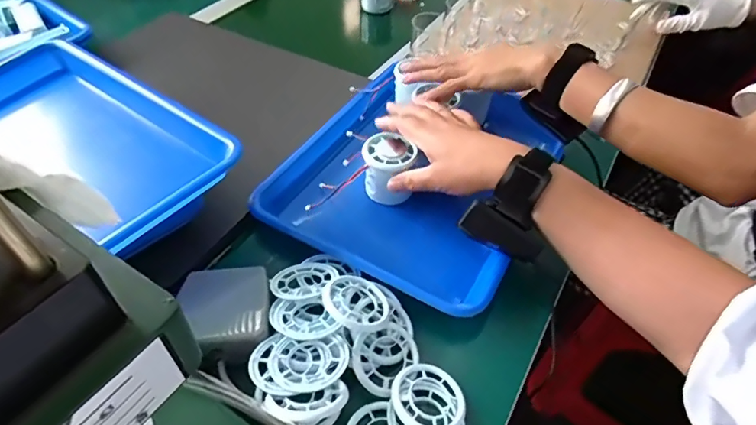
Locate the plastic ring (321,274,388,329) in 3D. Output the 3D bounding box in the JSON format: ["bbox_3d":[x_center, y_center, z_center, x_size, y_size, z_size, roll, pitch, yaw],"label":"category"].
[{"bbox_3d":[-0.018,0.073,0.384,0.055,0.007,0.051,21,33,-11],"label":"plastic ring"}]

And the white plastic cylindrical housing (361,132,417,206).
[{"bbox_3d":[0.012,-0.044,0.501,0.053,0.056,0.048,6,47,4],"label":"white plastic cylindrical housing"}]

